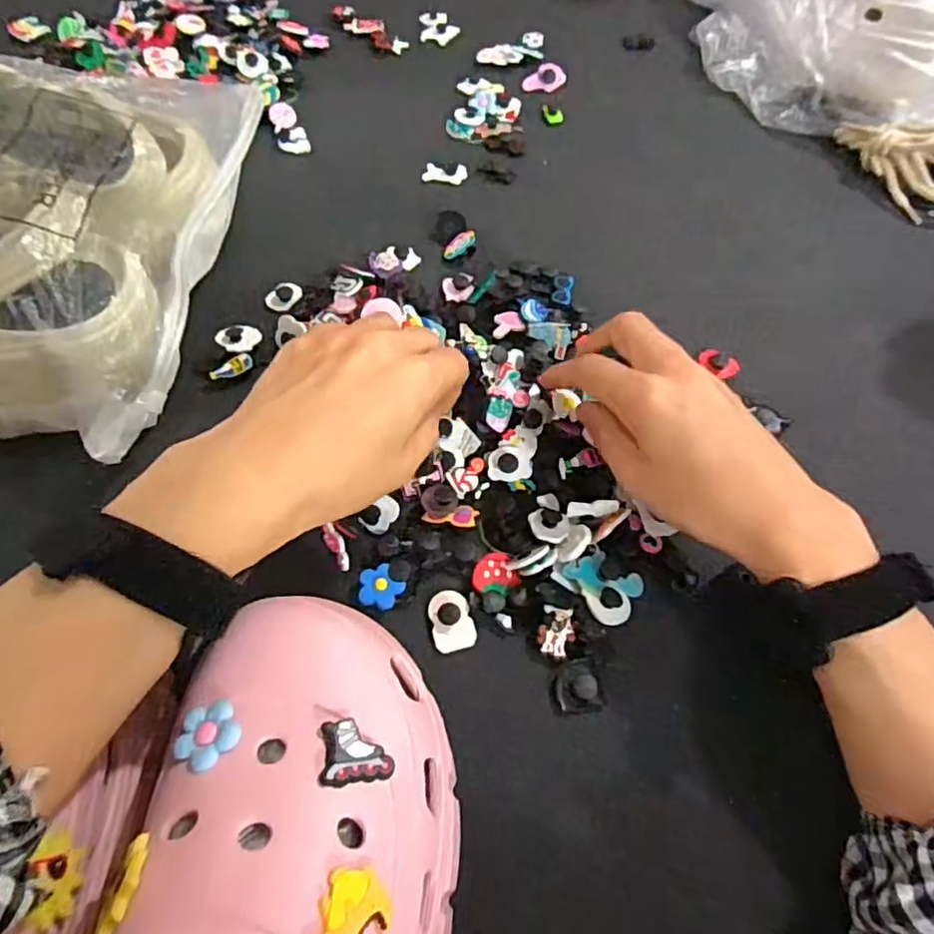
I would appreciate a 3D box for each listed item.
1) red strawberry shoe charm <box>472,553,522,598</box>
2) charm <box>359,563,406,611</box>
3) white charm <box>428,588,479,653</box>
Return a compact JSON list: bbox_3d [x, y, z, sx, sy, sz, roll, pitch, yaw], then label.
[{"bbox_3d":[0.016,0.057,0.331,0.024,0.004,0.021,9,60,4],"label":"red strawberry shoe charm"},{"bbox_3d":[-0.046,0.063,0.328,0.023,0.006,0.023,1,60,-1],"label":"charm"},{"bbox_3d":[-0.008,0.079,0.323,0.021,0.009,0.031,-14,61,-9],"label":"white charm"}]

